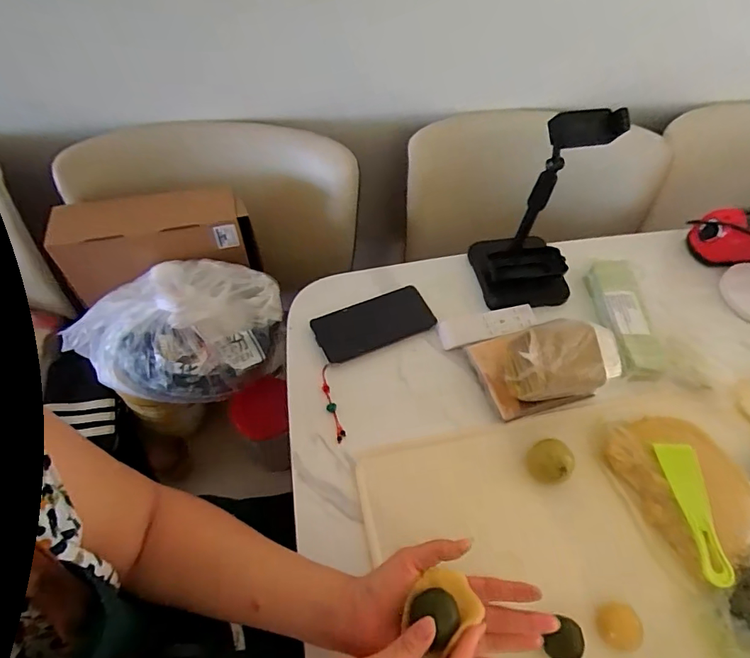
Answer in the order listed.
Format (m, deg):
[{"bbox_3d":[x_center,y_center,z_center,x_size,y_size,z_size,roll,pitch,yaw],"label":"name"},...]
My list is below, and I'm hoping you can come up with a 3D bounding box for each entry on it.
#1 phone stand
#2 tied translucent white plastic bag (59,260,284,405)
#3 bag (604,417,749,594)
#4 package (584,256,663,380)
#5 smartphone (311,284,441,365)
[{"bbox_3d":[0.215,-0.147,0.583,0.123,0.247,0.120,-12,59,-10],"label":"phone stand"},{"bbox_3d":[-0.272,-0.010,0.620,0.271,0.176,0.163,-8,59,-8],"label":"tied translucent white plastic bag"},{"bbox_3d":[0.340,0.173,0.505,0.117,0.040,0.167,-20,61,-15],"label":"bag"},{"bbox_3d":[0.342,-0.017,0.630,0.058,0.041,0.178,0,58,-3],"label":"package"},{"bbox_3d":[-0.001,-0.007,0.622,0.159,0.015,0.073,-20,61,-15],"label":"smartphone"}]

